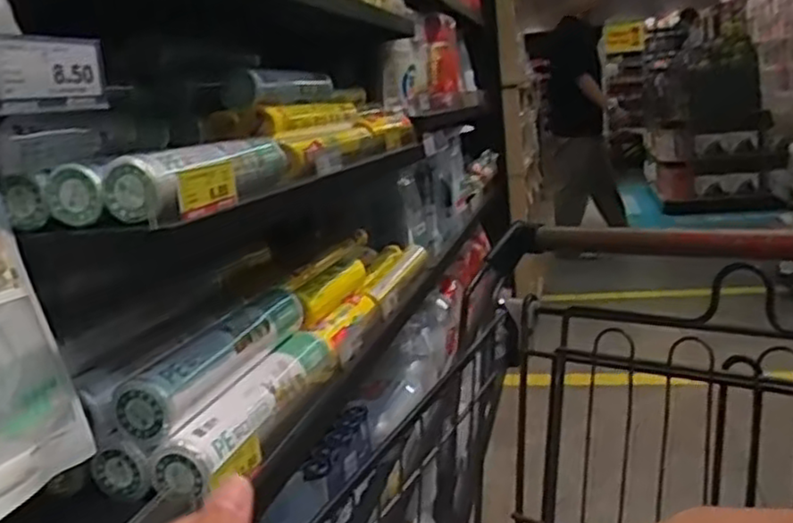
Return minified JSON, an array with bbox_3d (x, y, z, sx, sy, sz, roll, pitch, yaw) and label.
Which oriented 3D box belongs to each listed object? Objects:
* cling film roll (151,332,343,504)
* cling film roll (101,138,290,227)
[{"bbox_3d":[-0.139,0.139,0.741,0.056,0.056,0.303,-2,11,18],"label":"cling film roll"},{"bbox_3d":[-0.175,-0.080,0.661,0.055,0.054,0.253,-2,11,15],"label":"cling film roll"}]

